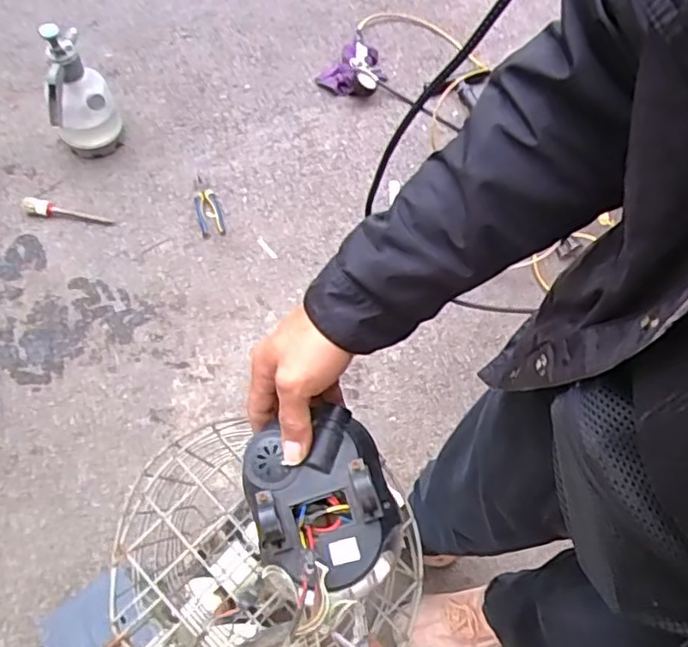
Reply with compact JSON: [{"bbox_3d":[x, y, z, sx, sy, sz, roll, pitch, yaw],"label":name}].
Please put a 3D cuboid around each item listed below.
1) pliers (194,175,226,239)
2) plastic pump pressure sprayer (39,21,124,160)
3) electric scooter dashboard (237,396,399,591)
[{"bbox_3d":[-0.344,-0.295,1.554,0.060,0.021,0.181,-15,62,-12],"label":"pliers"},{"bbox_3d":[-0.635,-0.556,1.471,0.160,0.336,0.169,-25,68,-16],"label":"plastic pump pressure sprayer"},{"bbox_3d":[-0.017,0.125,0.455,0.104,0.055,0.125,-16,62,-12],"label":"electric scooter dashboard"}]

